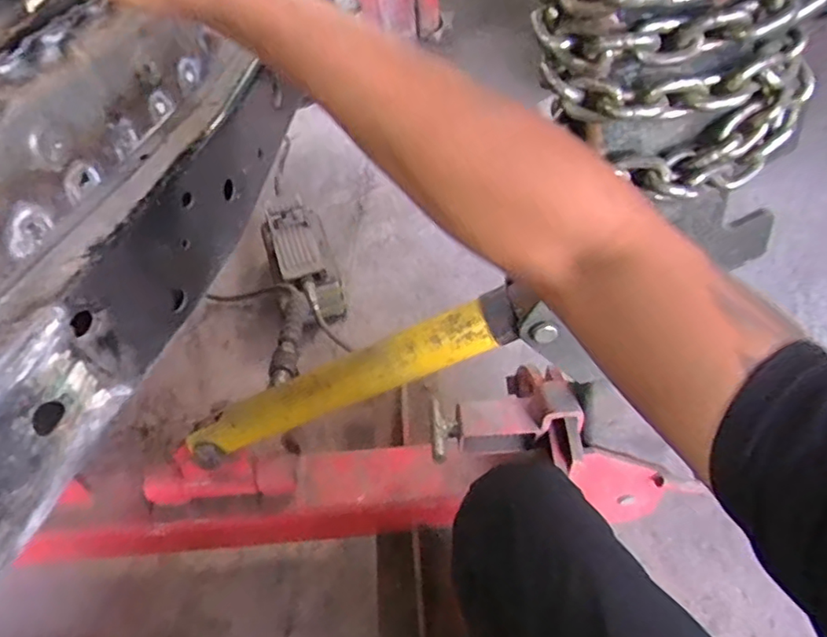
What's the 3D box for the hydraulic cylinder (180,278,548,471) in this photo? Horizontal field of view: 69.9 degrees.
[{"bbox_3d":[-0.080,0.069,0.662,0.441,0.050,0.050,-25,46,17],"label":"hydraulic cylinder"}]

